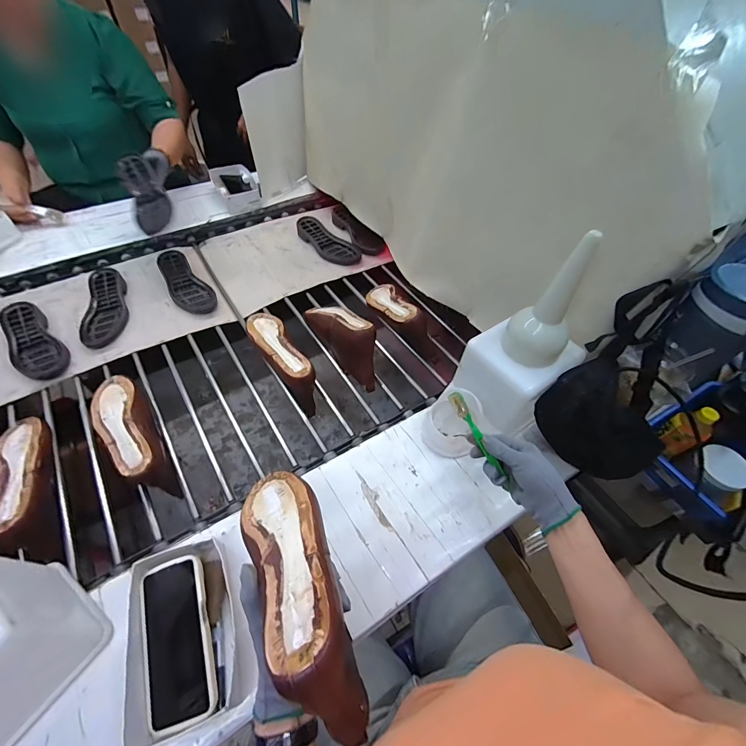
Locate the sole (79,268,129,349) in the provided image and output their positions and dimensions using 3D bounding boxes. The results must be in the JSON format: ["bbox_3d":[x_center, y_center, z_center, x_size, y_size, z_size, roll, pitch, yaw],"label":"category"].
[{"bbox_3d":[-0.629,-0.157,0.810,0.087,0.037,0.227,-12,54,-10],"label":"sole"}]

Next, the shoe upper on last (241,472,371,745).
[{"bbox_3d":[-0.072,0.196,0.340,0.073,0.107,0.237,-21,41,-16],"label":"shoe upper on last"}]

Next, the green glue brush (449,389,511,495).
[{"bbox_3d":[0.148,0.090,0.485,0.019,0.015,0.142,-31,89,-22],"label":"green glue brush"}]

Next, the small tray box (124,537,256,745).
[{"bbox_3d":[-0.235,0.316,0.429,0.119,0.057,0.189,-18,56,-14],"label":"small tray box"}]

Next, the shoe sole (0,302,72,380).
[{"bbox_3d":[-0.735,-0.070,0.742,0.233,0.036,0.092,39,61,25],"label":"shoe sole"}]

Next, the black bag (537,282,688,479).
[{"bbox_3d":[0.367,0.026,0.503,0.165,0.243,0.136,39,61,24],"label":"black bag"}]

